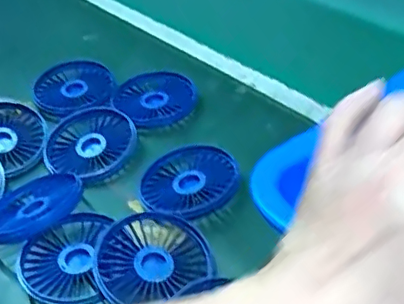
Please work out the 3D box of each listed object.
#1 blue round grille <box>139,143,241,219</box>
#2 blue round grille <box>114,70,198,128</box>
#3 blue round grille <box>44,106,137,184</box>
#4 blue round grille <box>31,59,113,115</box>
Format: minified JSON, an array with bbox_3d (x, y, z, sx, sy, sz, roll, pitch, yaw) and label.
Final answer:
[{"bbox_3d":[-0.012,0.024,0.501,0.085,0.013,0.088,-3,42,3],"label":"blue round grille"},{"bbox_3d":[-0.052,-0.060,0.598,0.079,0.026,0.089,-20,44,-16],"label":"blue round grille"},{"bbox_3d":[-0.108,-0.010,0.539,0.085,0.016,0.088,-3,42,3],"label":"blue round grille"},{"bbox_3d":[-0.138,-0.072,0.624,0.080,0.018,0.094,21,49,27],"label":"blue round grille"}]

